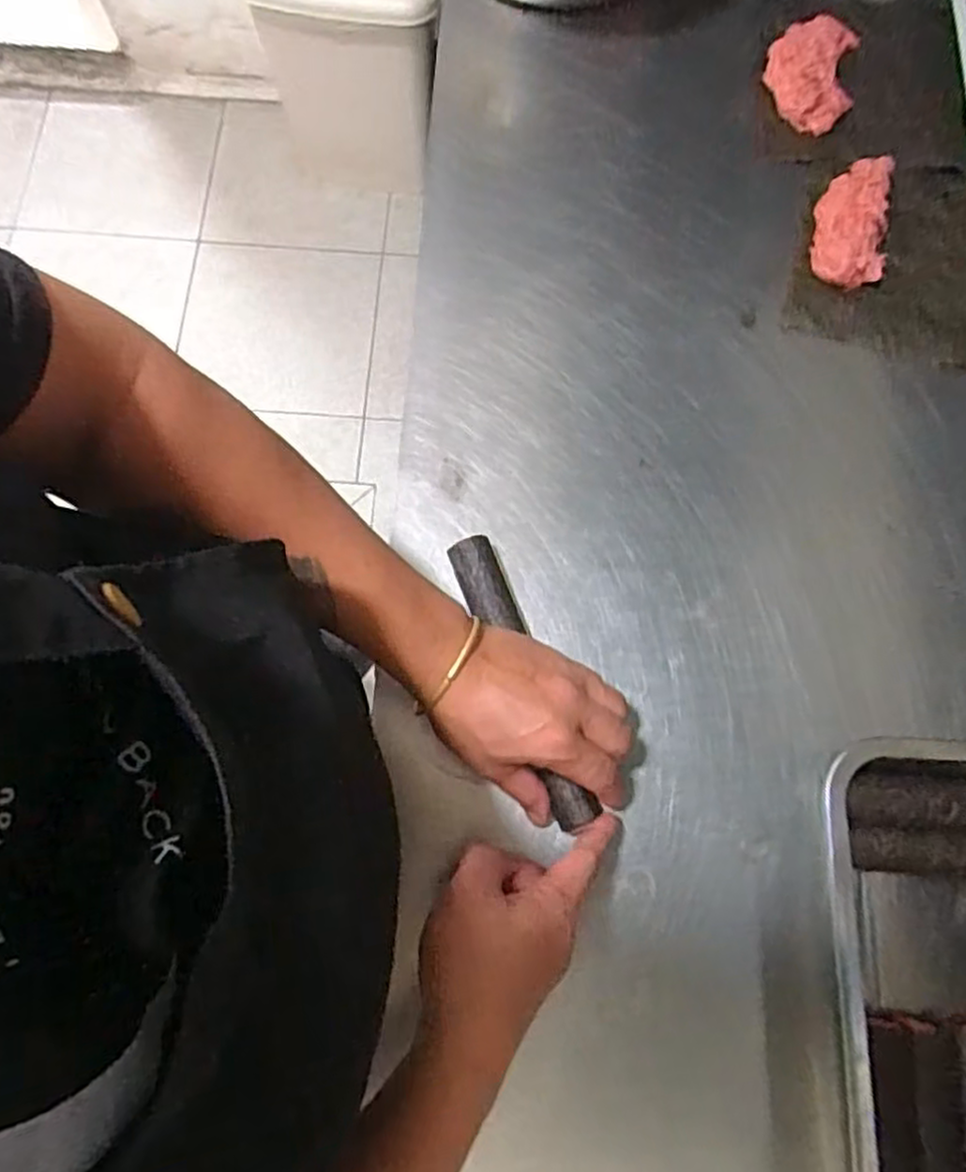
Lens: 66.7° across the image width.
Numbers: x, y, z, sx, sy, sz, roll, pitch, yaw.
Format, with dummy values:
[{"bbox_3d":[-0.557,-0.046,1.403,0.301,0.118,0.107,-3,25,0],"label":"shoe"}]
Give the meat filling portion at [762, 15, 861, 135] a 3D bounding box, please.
[{"bbox_3d":[0.293,-0.456,0.658,0.078,0.029,0.101,15,74,5],"label":"meat filling portion"}]

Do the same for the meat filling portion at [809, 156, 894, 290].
[{"bbox_3d":[0.307,-0.306,0.609,0.057,0.027,0.127,11,74,4],"label":"meat filling portion"}]

